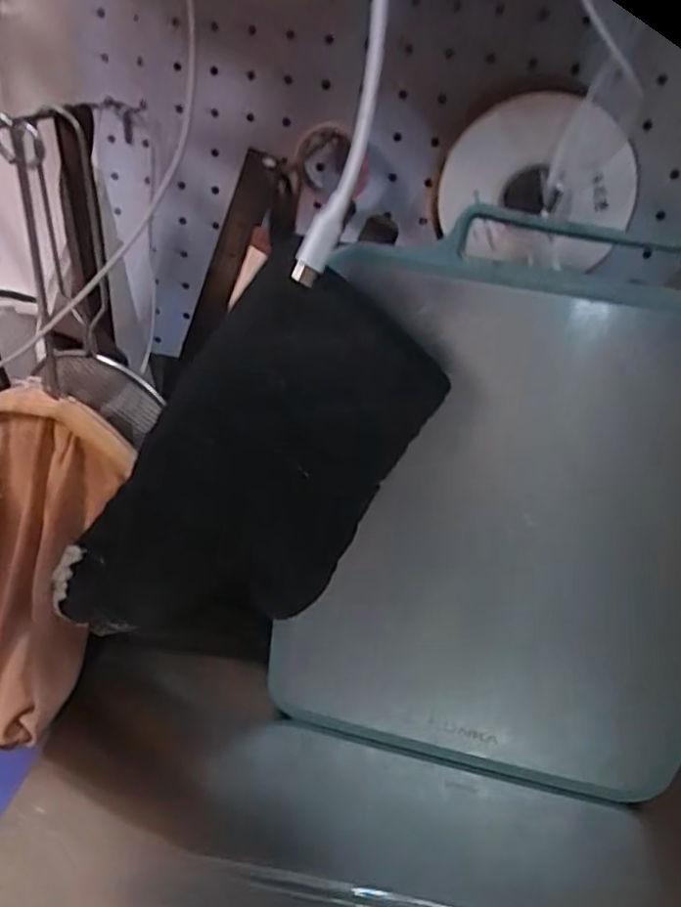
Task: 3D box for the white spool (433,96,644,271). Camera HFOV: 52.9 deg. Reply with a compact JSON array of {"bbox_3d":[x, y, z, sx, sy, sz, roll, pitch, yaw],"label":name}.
[{"bbox_3d":[0.103,-0.138,0.358,0.098,0.085,0.026,13,43,6],"label":"white spool"}]

